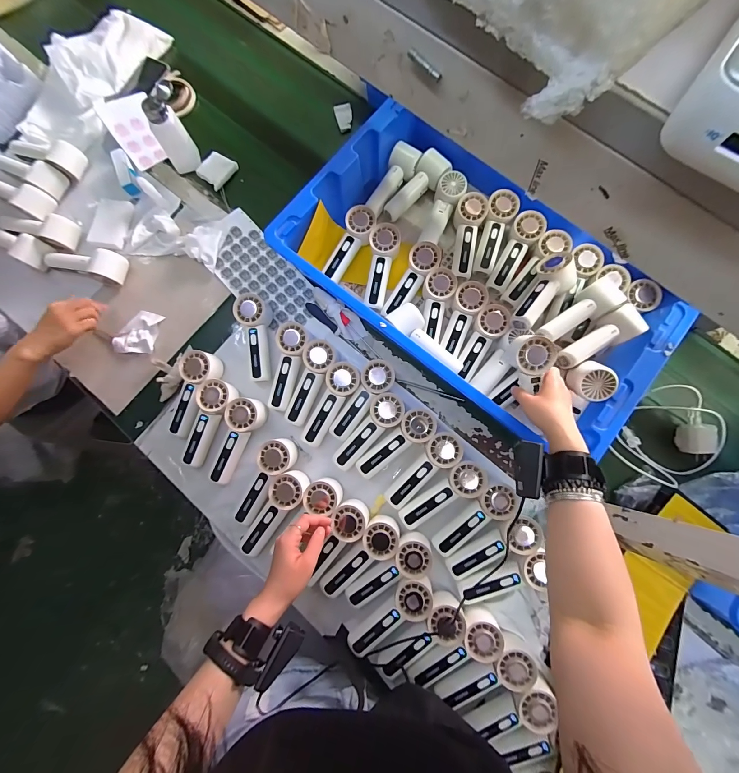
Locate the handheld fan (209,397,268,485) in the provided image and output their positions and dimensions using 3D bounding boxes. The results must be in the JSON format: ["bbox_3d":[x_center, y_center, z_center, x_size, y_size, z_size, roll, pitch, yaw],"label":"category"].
[{"bbox_3d":[-0.231,0.094,0.569,0.058,0.042,0.158,23,96,5],"label":"handheld fan"}]

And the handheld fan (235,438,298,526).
[{"bbox_3d":[-0.176,0.163,0.557,0.056,0.047,0.159,27,94,6],"label":"handheld fan"}]

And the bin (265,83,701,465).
[{"bbox_3d":[0.161,-0.183,0.571,0.618,0.126,0.336,35,82,7],"label":"bin"}]

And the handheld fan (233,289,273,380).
[{"bbox_3d":[-0.203,-0.089,0.596,0.059,0.053,0.158,-14,79,-2],"label":"handheld fan"}]

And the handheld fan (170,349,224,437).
[{"bbox_3d":[-0.308,0.015,0.581,0.064,0.056,0.150,10,80,3],"label":"handheld fan"}]

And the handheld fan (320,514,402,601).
[{"bbox_3d":[-0.016,0.279,0.536,0.054,0.047,0.152,45,96,8],"label":"handheld fan"}]

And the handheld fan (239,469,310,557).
[{"bbox_3d":[-0.157,0.215,0.548,0.063,0.045,0.161,33,96,7],"label":"handheld fan"}]

